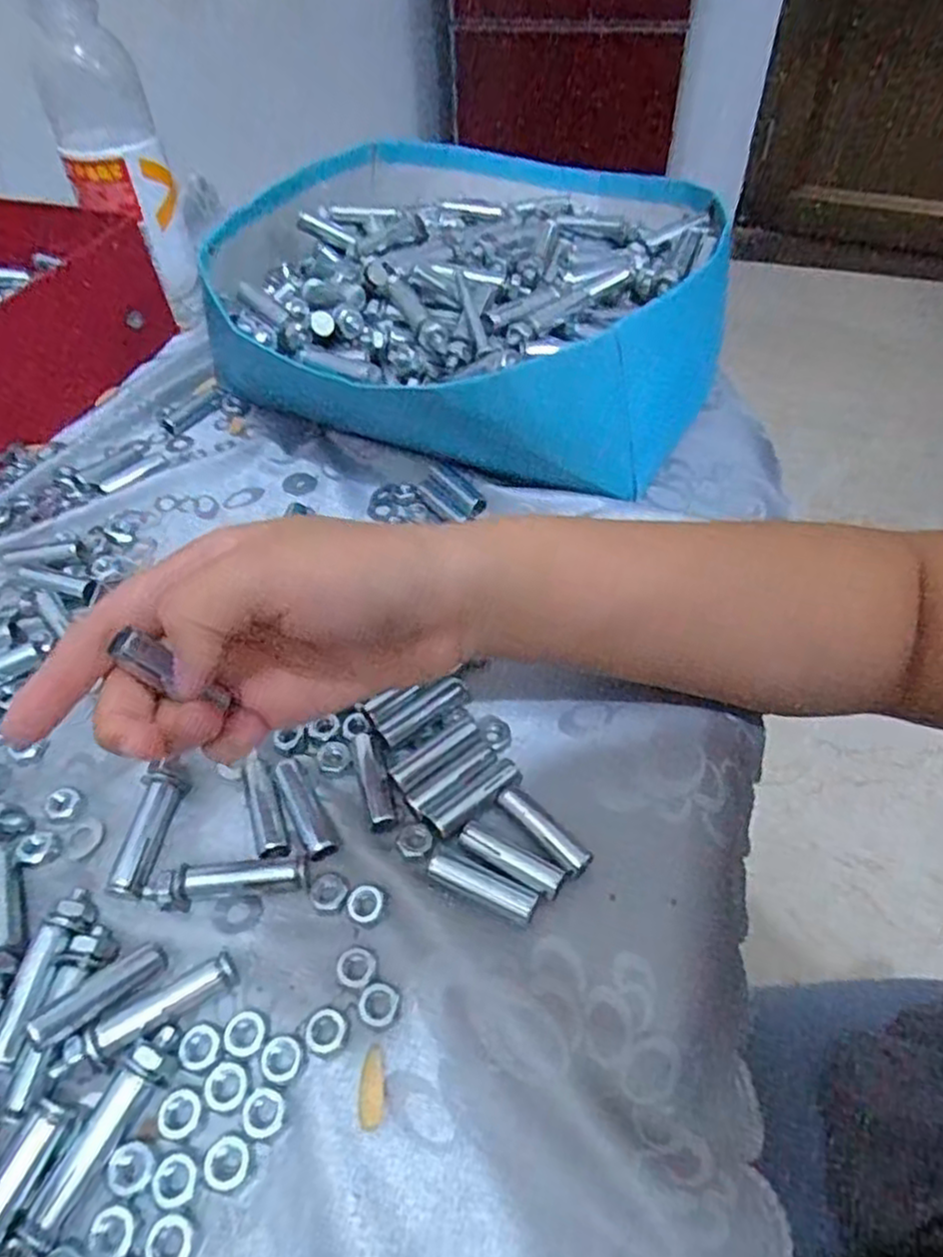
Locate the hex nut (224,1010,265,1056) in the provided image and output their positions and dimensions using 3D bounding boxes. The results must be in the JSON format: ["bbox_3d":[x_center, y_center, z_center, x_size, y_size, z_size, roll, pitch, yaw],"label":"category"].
[{"bbox_3d":[-0.071,0.127,0.223,0.012,0.004,0.012,20,54,16],"label":"hex nut"}]

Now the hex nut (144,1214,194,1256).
[{"bbox_3d":[-0.082,0.166,0.191,0.013,0.004,0.012,-8,52,-6],"label":"hex nut"}]

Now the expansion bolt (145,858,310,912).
[{"bbox_3d":[-0.086,0.089,0.251,0.054,0.009,0.013,-9,52,-6],"label":"expansion bolt"}]

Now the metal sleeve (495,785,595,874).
[{"bbox_3d":[0.026,0.074,0.261,0.010,0.008,0.039,-38,60,-26],"label":"metal sleeve"}]

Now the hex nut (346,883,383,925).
[{"bbox_3d":[-0.037,0.095,0.247,0.012,0.005,0.013,-11,52,-8],"label":"hex nut"}]

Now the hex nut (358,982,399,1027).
[{"bbox_3d":[-0.030,0.120,0.227,0.012,0.004,0.012,24,55,19],"label":"hex nut"}]

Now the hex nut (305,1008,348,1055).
[{"bbox_3d":[-0.045,0.126,0.223,0.012,0.005,0.012,6,52,6],"label":"hex nut"}]

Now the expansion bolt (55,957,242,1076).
[{"bbox_3d":[-0.101,0.121,0.224,0.053,0.010,0.012,-30,57,-21],"label":"expansion bolt"}]

